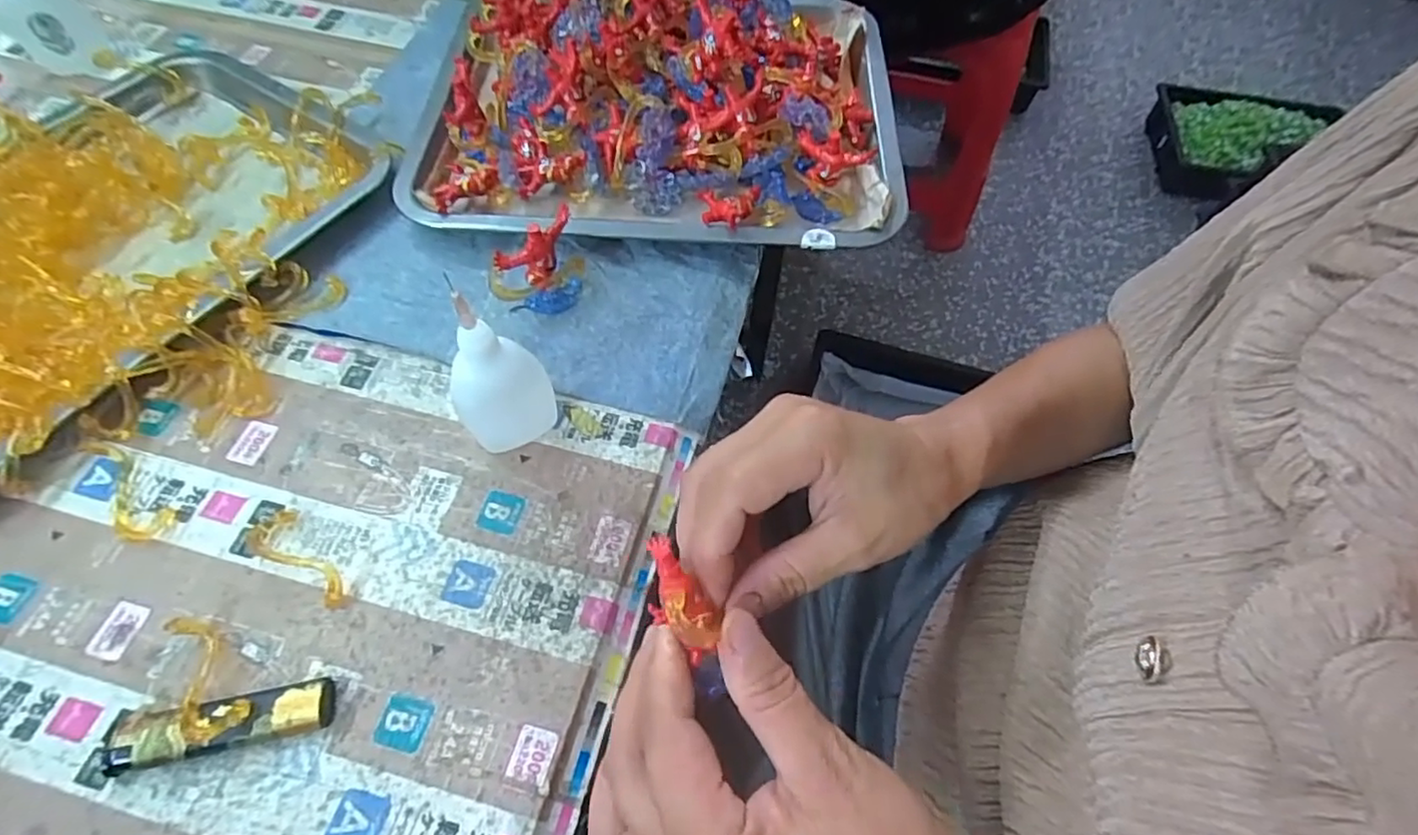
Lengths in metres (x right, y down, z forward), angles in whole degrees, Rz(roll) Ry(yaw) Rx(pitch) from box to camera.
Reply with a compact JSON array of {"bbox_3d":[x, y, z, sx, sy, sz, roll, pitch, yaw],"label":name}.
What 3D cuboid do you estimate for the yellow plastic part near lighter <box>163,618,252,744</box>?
[{"bbox_3d":[-0.208,0.107,0.262,0.056,0.017,0.020,42,67,19],"label":"yellow plastic part near lighter"}]

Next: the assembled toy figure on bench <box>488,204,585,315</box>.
[{"bbox_3d":[-0.092,-0.079,0.353,0.053,0.049,0.023,-35,68,-20],"label":"assembled toy figure on bench"}]

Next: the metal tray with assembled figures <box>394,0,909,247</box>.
[{"bbox_3d":[-0.032,-0.220,0.427,0.313,0.065,0.251,1,61,-2],"label":"metal tray with assembled figures"}]

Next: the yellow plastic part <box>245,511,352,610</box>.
[{"bbox_3d":[-0.187,0.065,0.295,0.061,0.005,0.022,34,65,16],"label":"yellow plastic part"}]

